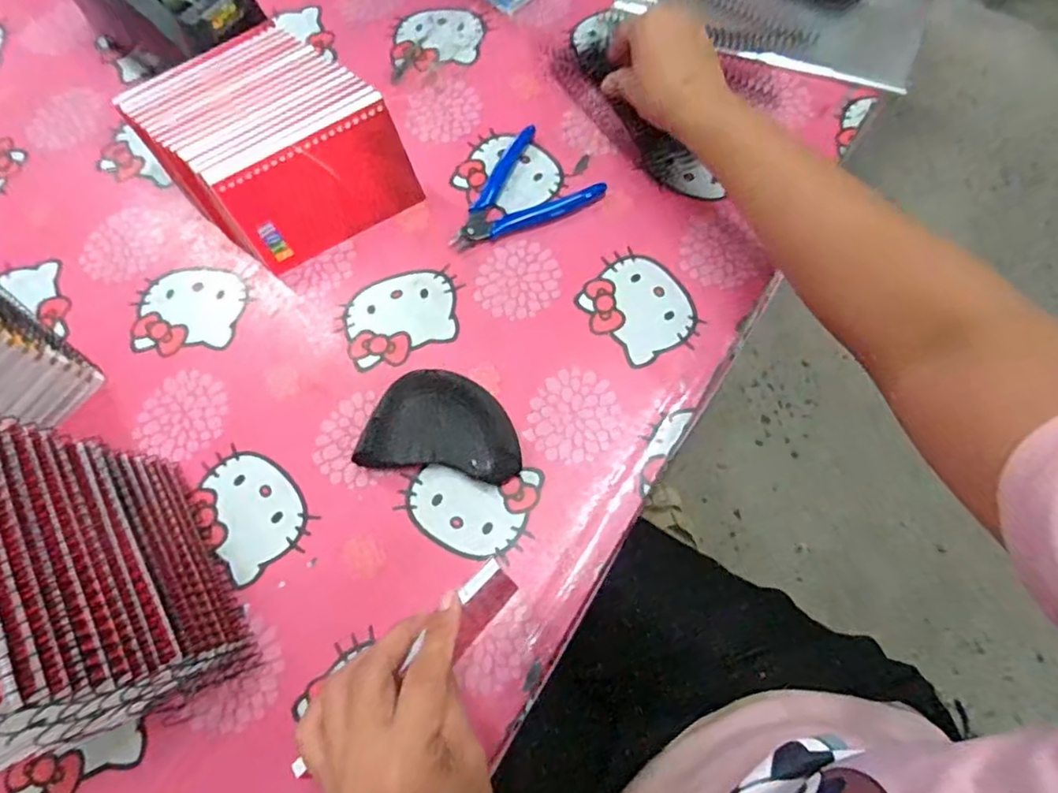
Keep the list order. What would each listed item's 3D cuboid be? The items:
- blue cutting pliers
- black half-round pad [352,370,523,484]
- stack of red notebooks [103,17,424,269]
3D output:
[{"bbox_3d":[-0.009,-0.149,0.477,0.086,0.007,0.117,41,76,15],"label":"blue cutting pliers"},{"bbox_3d":[-0.056,0.019,0.414,0.102,0.024,0.066,6,70,5],"label":"black half-round pad"},{"bbox_3d":[-0.189,-0.185,0.466,0.145,0.077,0.160,-39,73,-11],"label":"stack of red notebooks"}]

